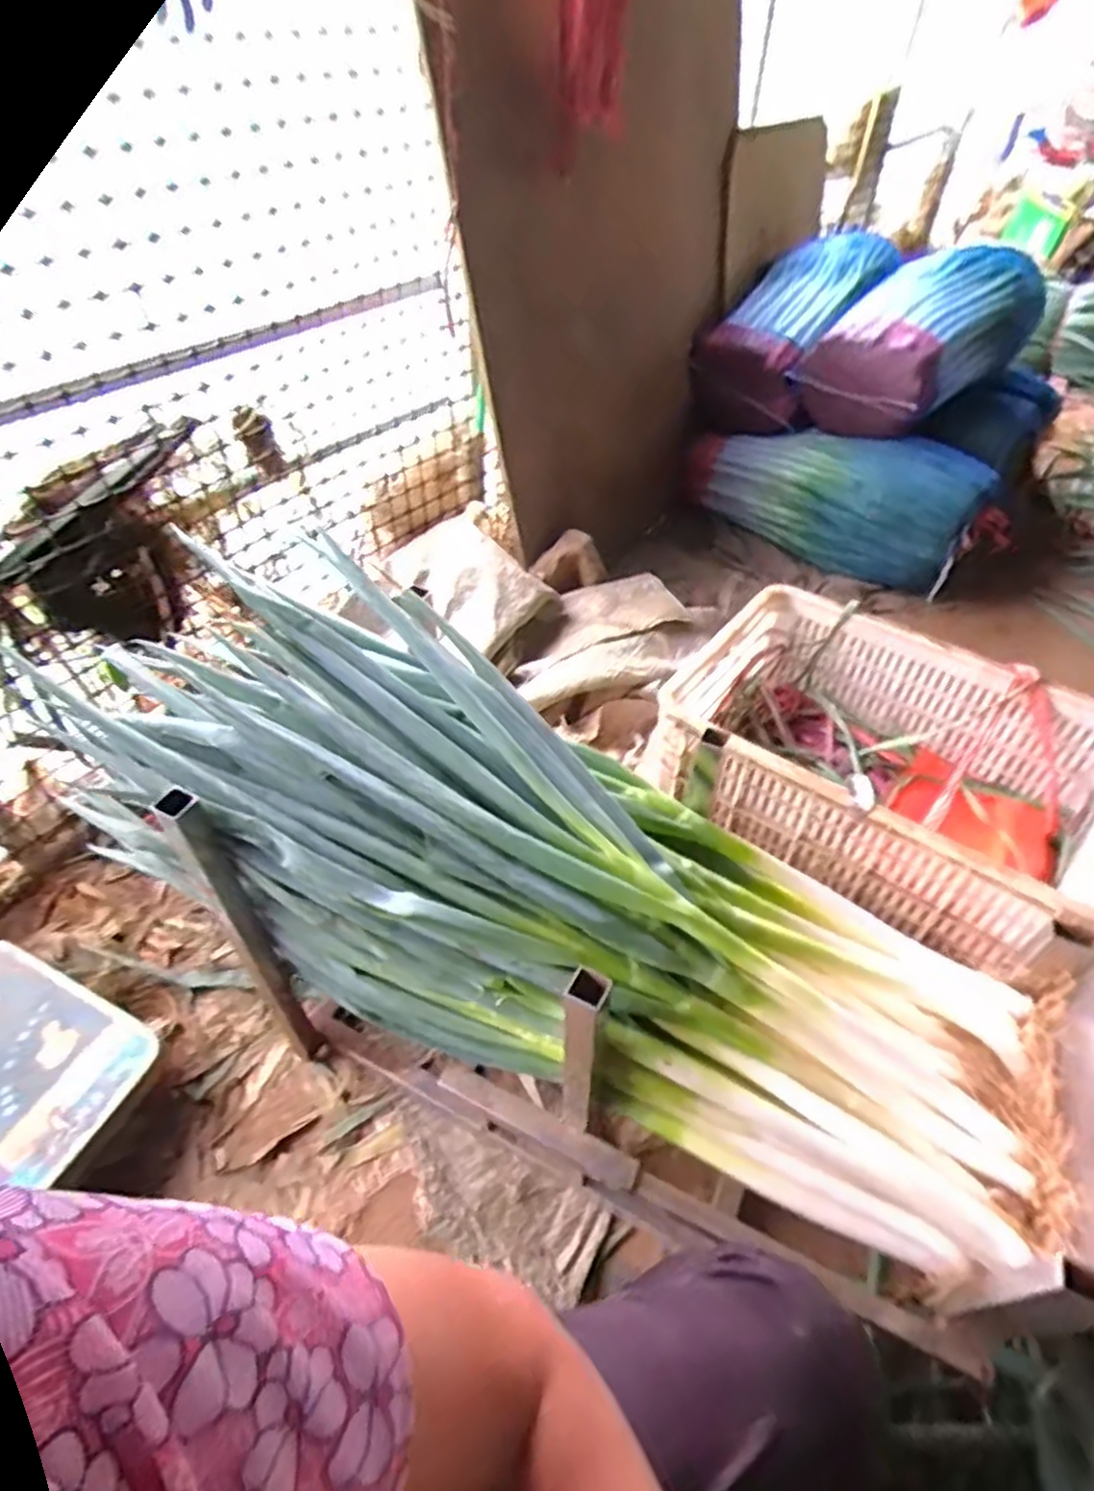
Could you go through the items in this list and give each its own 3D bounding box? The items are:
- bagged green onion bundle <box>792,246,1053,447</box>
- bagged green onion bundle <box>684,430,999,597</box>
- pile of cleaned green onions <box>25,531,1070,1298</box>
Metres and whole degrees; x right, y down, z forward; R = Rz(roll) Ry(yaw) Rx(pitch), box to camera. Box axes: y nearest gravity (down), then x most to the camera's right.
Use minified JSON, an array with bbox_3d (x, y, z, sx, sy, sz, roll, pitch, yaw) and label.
[{"bbox_3d":[0.814,-0.878,1.545,0.584,0.197,0.284,-37,56,-12],"label":"bagged green onion bundle"},{"bbox_3d":[0.609,-0.564,1.585,0.627,0.226,0.196,34,56,27],"label":"bagged green onion bundle"},{"bbox_3d":[0.003,0.120,0.699,0.902,0.238,0.322,28,51,3],"label":"pile of cleaned green onions"}]

